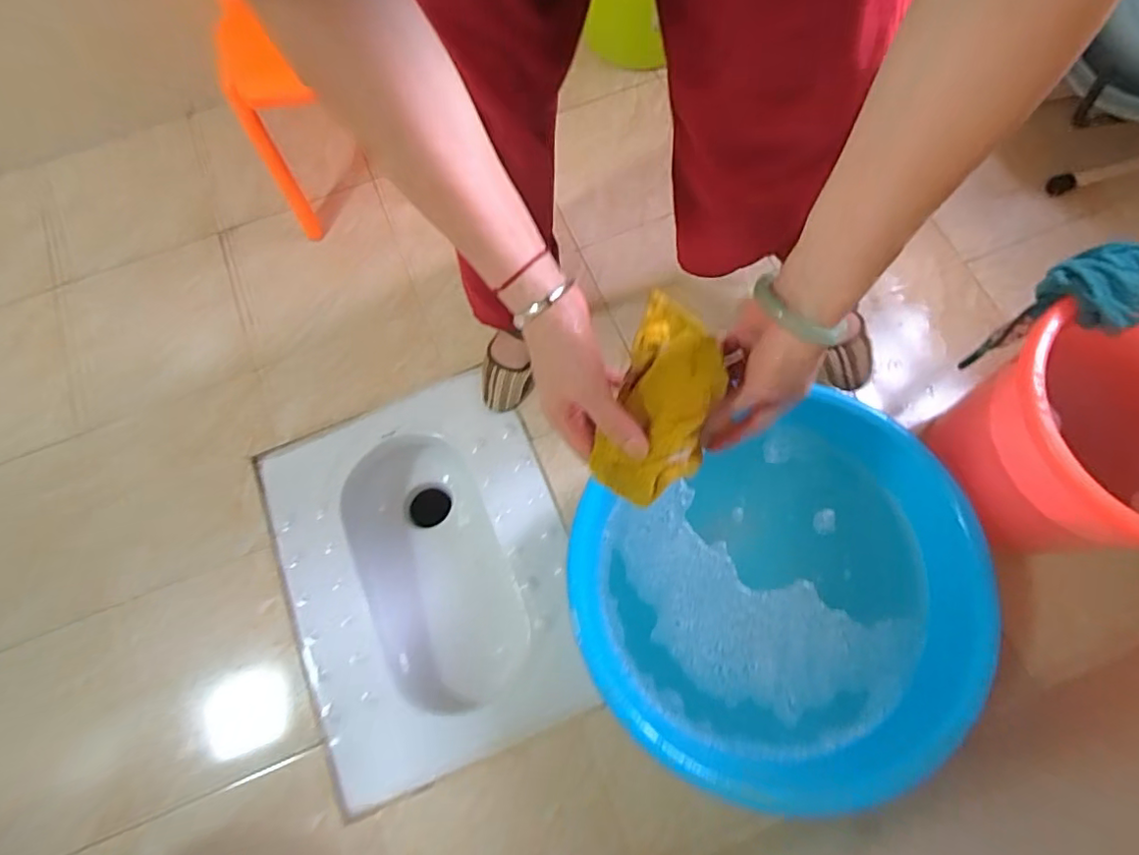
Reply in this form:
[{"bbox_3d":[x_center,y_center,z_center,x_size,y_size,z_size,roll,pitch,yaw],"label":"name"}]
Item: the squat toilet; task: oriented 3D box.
[{"bbox_3d":[-0.218,0.231,0.964,0.425,0.181,0.557,-22,73,-5],"label":"squat toilet"}]

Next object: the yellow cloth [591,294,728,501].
[{"bbox_3d":[0.070,-0.021,0.417,0.077,0.042,0.150,14,82,4],"label":"yellow cloth"}]

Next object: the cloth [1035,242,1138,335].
[{"bbox_3d":[0.602,-0.154,0.650,0.093,0.068,0.097,-22,73,-5],"label":"cloth"}]

